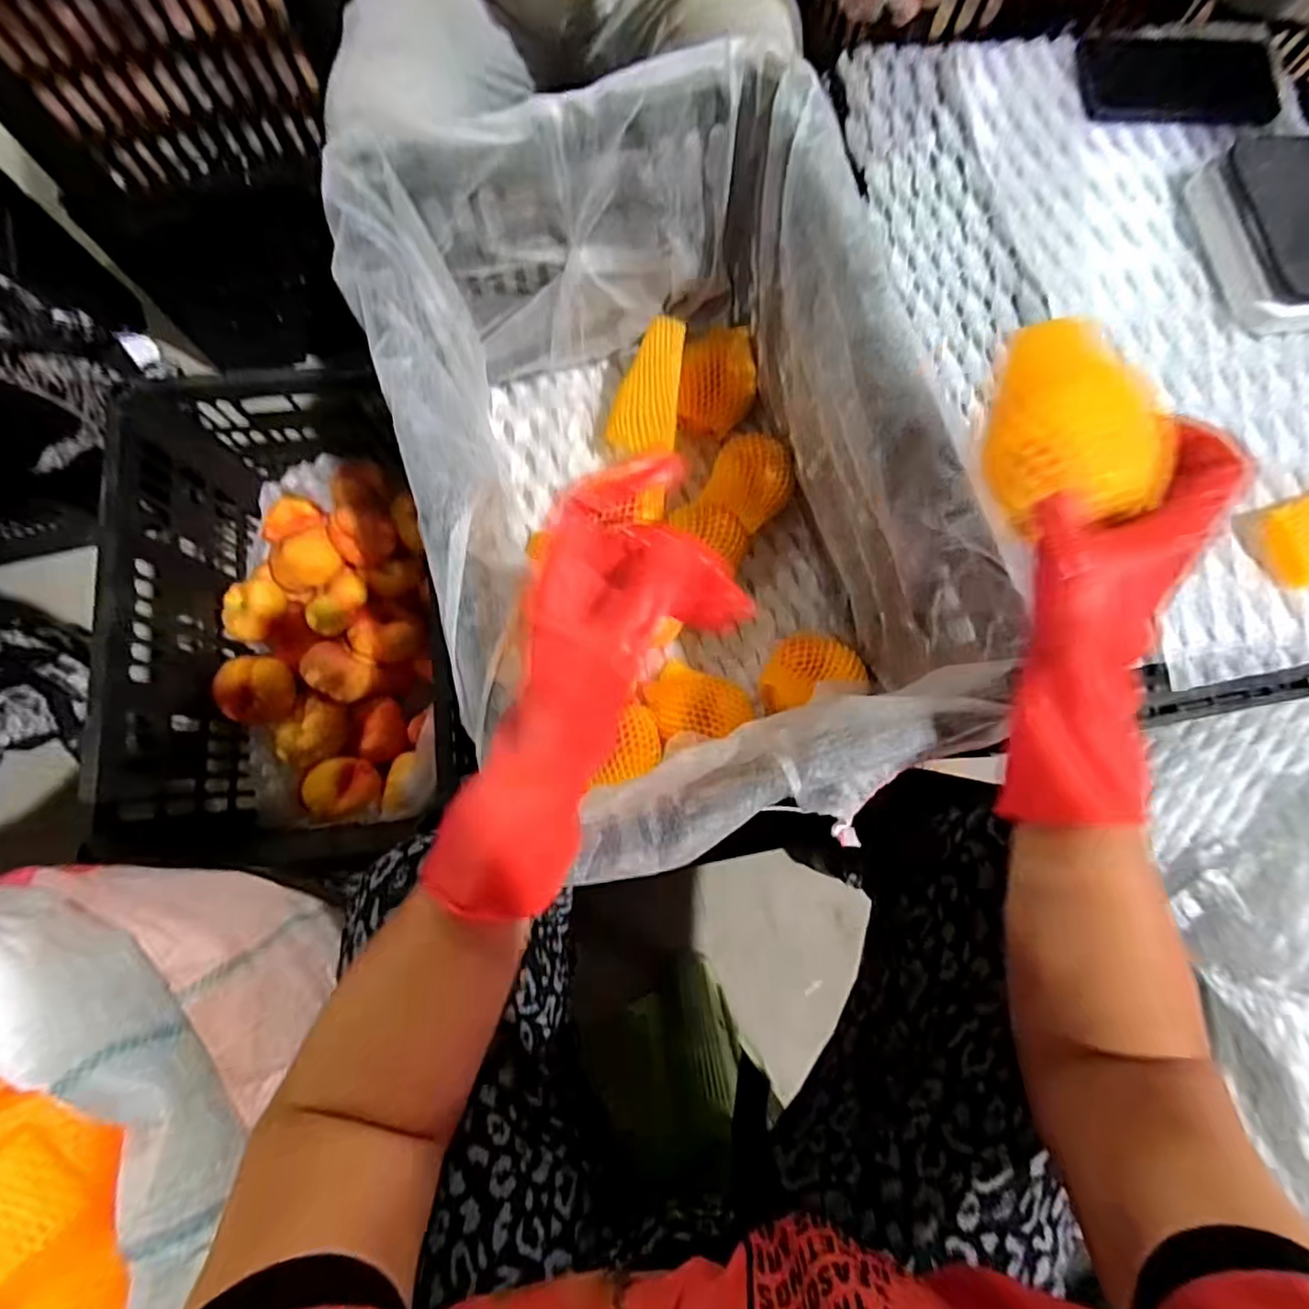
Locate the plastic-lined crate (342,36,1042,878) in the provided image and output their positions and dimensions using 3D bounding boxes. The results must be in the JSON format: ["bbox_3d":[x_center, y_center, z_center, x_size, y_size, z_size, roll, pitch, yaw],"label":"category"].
[{"bbox_3d":[0.006,-0.122,0.508,0.331,0.264,0.503,-14,79,-4],"label":"plastic-lined crate"}]

